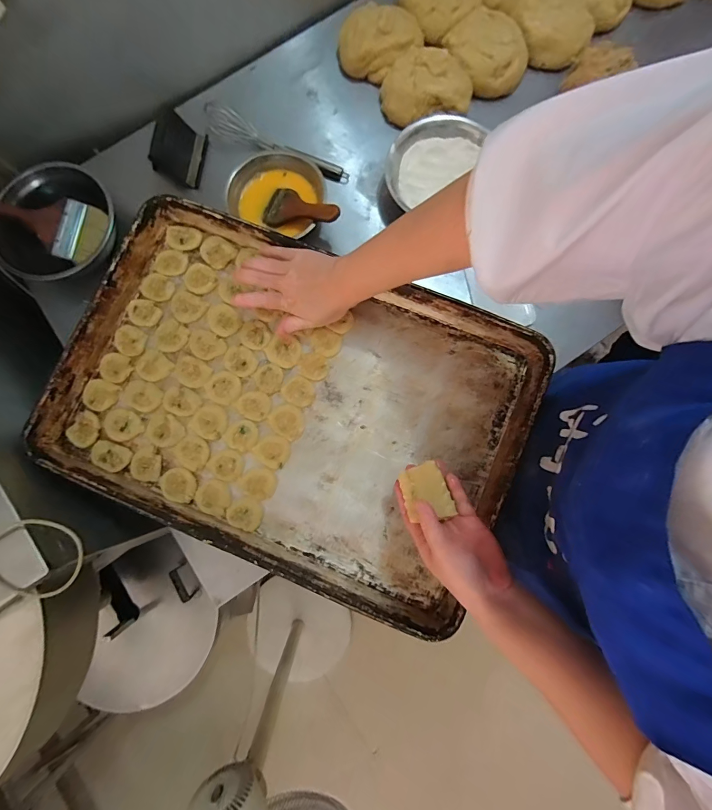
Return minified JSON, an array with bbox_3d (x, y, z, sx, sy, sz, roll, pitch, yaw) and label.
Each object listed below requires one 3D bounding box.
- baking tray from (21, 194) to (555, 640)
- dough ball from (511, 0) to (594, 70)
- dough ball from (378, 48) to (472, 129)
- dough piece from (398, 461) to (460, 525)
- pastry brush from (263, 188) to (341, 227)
[{"bbox_3d":[-0.089,-0.008,0.495,0.588,0.059,0.393,23,81,4],"label":"baking tray"},{"bbox_3d":[0.348,-0.677,0.655,0.144,0.052,0.120,27,83,4],"label":"dough ball"},{"bbox_3d":[0.125,-0.565,0.647,0.157,0.056,0.120,-4,82,0],"label":"dough ball"},{"bbox_3d":[0.079,0.100,0.423,0.051,0.008,0.062,-24,72,8],"label":"dough piece"},{"bbox_3d":[-0.092,-0.321,0.603,0.147,0.014,0.072,21,80,24],"label":"pastry brush"}]

